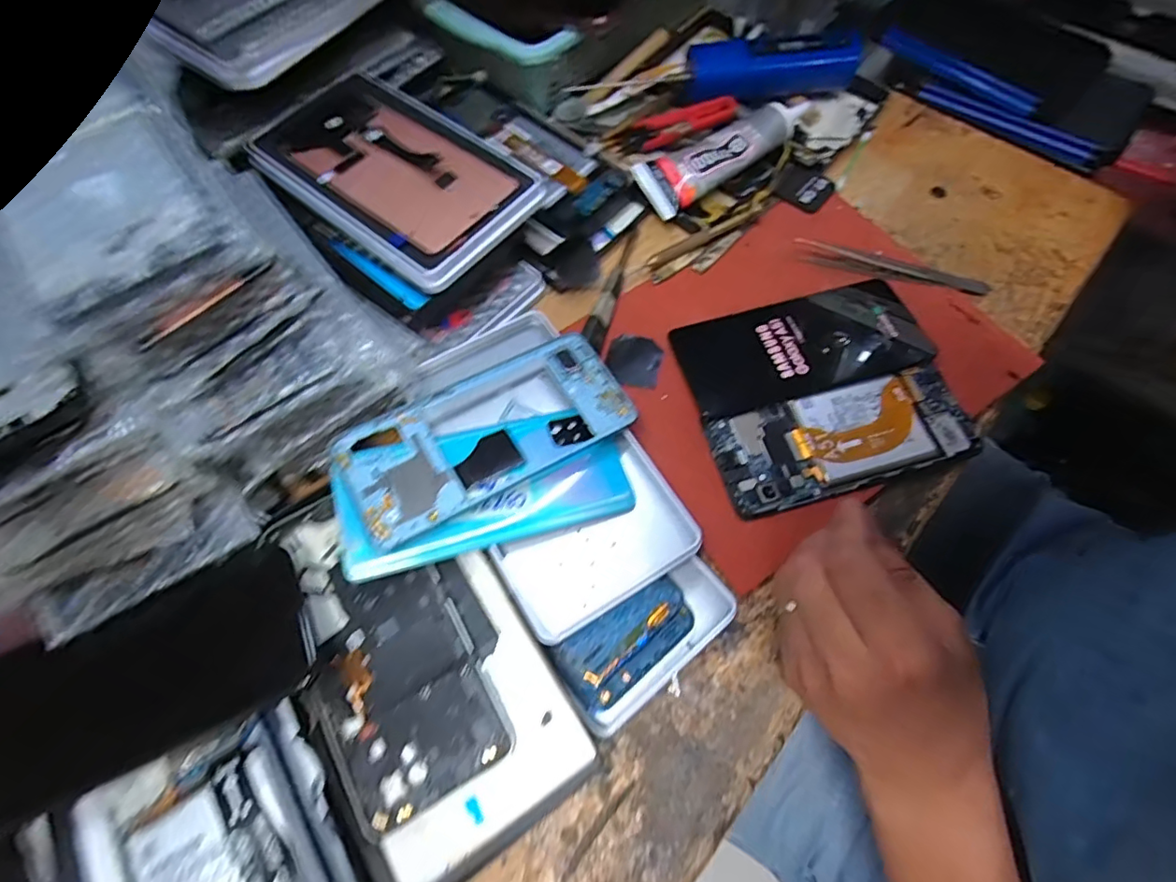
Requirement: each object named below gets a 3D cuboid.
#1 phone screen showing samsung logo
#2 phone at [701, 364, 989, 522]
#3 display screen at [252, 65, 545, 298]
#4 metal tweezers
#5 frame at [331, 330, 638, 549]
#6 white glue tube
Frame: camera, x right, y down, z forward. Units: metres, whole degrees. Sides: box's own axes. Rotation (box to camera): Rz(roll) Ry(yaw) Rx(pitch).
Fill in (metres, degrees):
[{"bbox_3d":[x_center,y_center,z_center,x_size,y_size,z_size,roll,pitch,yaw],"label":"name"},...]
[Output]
[{"bbox_3d":[0.135,-0.062,0.365,0.147,0.010,0.072,-16,66,-3],"label":"phone screen showing samsung logo"},{"bbox_3d":[0.151,-0.001,0.342,0.149,0.015,0.064,-13,67,-5],"label":"phone"},{"bbox_3d":[-0.126,-0.174,0.365,0.177,0.014,0.104,36,74,16],"label":"display screen"},{"bbox_3d":[0.211,-0.121,0.393,0.132,0.015,0.015,12,67,6],"label":"metal tweezers"},{"bbox_3d":[-0.056,-0.005,0.320,0.159,0.010,0.072,-29,69,-16],"label":"frame"},{"bbox_3d":[0.099,-0.219,0.416,0.136,0.032,0.044,-33,70,-13],"label":"white glue tube"}]

